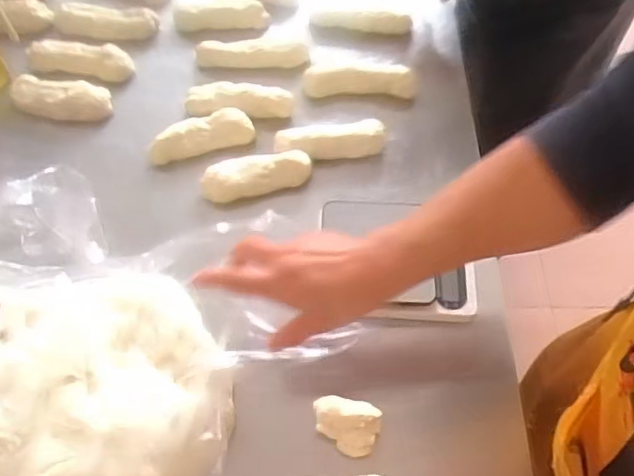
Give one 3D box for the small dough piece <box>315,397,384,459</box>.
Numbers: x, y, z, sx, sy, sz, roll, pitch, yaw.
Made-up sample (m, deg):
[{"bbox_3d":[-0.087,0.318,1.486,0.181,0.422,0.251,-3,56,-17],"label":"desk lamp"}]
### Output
[{"bbox_3d":[0.026,0.177,0.550,0.063,0.017,0.047,19,62,10],"label":"small dough piece"}]

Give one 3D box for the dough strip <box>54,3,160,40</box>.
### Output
[{"bbox_3d":[-0.303,-0.311,0.828,0.147,0.029,0.038,8,60,4],"label":"dough strip"}]

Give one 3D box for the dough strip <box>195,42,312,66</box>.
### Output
[{"bbox_3d":[-0.092,-0.255,0.807,0.153,0.036,0.023,3,60,1],"label":"dough strip"}]

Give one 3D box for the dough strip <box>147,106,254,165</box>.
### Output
[{"bbox_3d":[-0.147,-0.131,0.731,0.130,0.031,0.040,-15,62,-9],"label":"dough strip"}]

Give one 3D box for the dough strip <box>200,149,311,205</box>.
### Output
[{"bbox_3d":[-0.073,-0.077,0.697,0.130,0.032,0.037,-15,62,-9],"label":"dough strip"}]

